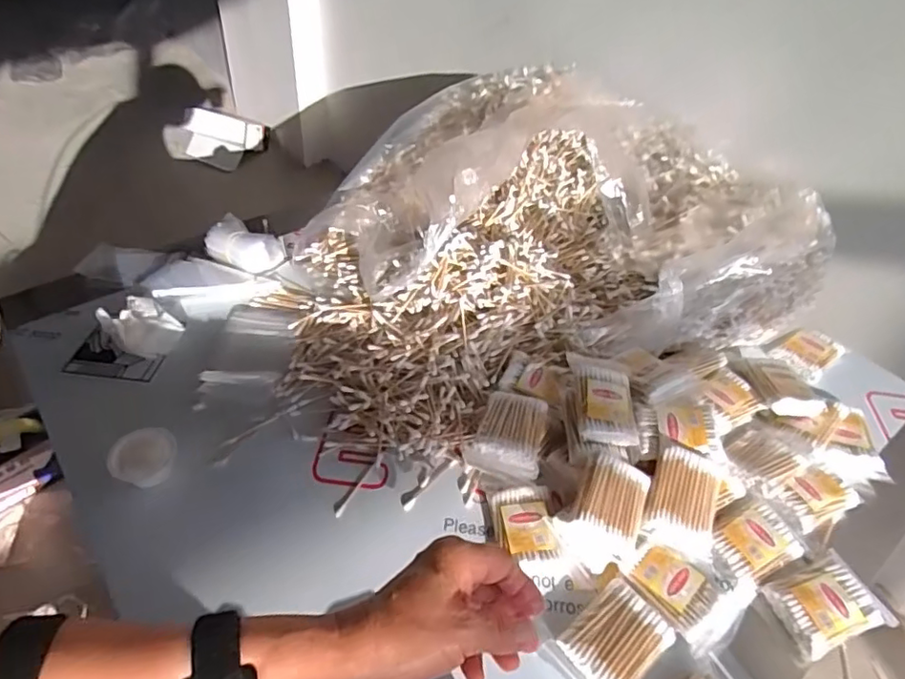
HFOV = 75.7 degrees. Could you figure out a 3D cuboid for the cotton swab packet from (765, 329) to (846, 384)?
[{"bbox_3d":[0.415,0.014,0.683,0.076,0.017,0.059,-30,55,-31],"label":"cotton swab packet"}]

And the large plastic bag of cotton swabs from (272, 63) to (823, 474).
[{"bbox_3d":[0.063,-0.151,0.717,0.591,0.176,0.502,-16,48,-20],"label":"large plastic bag of cotton swabs"}]

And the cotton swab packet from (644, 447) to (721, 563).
[{"bbox_3d":[0.202,0.140,0.508,0.058,0.018,0.083,21,70,5],"label":"cotton swab packet"}]

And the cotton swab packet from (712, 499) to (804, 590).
[{"bbox_3d":[0.262,0.178,0.504,0.092,0.017,0.051,-19,50,-23],"label":"cotton swab packet"}]

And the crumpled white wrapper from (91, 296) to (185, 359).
[{"bbox_3d":[-0.340,-0.012,0.623,0.080,0.040,0.073,3,44,-3],"label":"crumpled white wrapper"}]

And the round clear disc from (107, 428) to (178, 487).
[{"bbox_3d":[-0.276,0.106,0.521,0.053,0.025,0.045,-28,54,-30],"label":"round clear disc"}]

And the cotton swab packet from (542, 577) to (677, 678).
[{"bbox_3d":[0.122,0.230,0.443,0.084,0.017,0.060,-29,54,-30],"label":"cotton swab packet"}]

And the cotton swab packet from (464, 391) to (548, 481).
[{"bbox_3d":[0.053,0.086,0.547,0.064,0.026,0.085,13,45,7],"label":"cotton swab packet"}]

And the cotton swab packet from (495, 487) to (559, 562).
[{"bbox_3d":[0.061,0.157,0.499,0.048,0.009,0.066,-3,45,-10],"label":"cotton swab packet"}]

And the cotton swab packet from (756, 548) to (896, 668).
[{"bbox_3d":[0.305,0.216,0.474,0.082,0.019,0.060,-15,48,-20],"label":"cotton swab packet"}]

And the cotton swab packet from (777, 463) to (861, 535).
[{"bbox_3d":[0.337,0.146,0.540,0.070,0.015,0.044,-16,48,-21],"label":"cotton swab packet"}]

